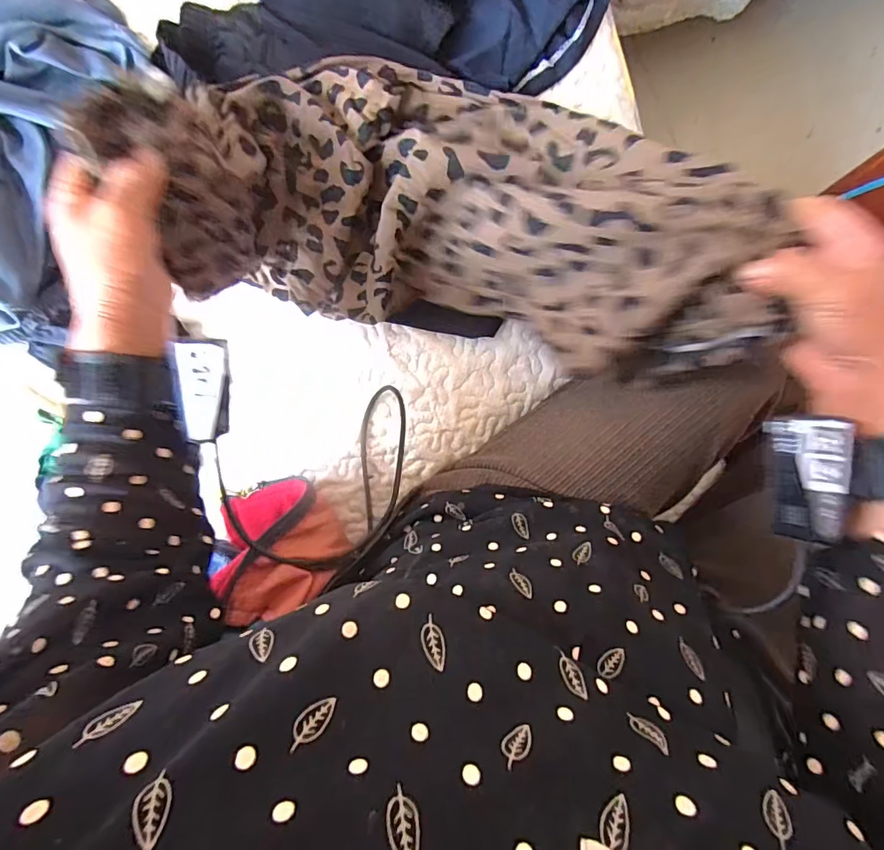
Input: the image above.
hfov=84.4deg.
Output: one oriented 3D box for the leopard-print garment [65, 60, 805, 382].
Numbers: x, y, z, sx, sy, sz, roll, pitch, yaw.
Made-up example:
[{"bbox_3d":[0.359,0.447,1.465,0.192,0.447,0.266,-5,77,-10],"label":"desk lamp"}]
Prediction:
[{"bbox_3d":[0.015,-0.173,0.353,0.426,0.180,0.220,17,93,11],"label":"leopard-print garment"}]

